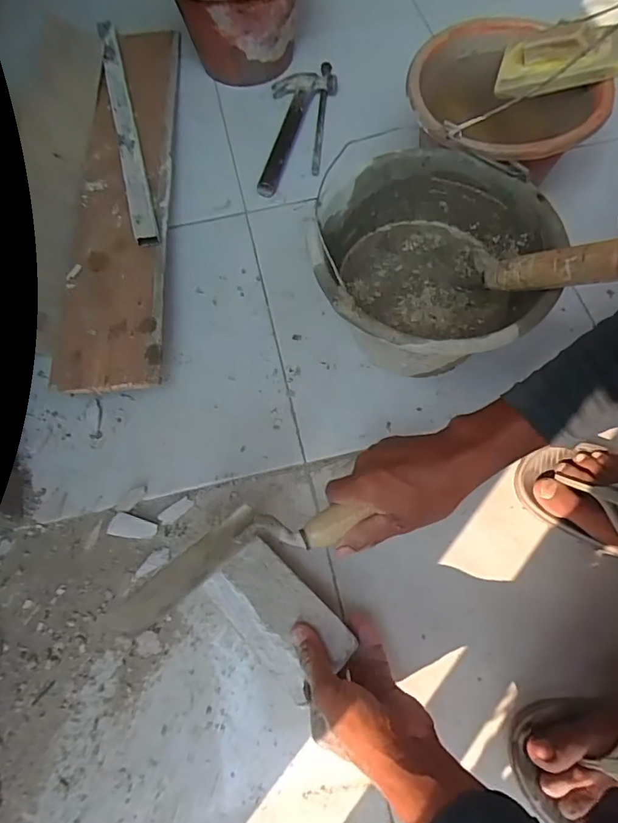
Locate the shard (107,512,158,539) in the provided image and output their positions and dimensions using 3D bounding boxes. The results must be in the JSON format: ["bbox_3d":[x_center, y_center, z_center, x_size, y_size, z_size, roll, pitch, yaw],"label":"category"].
[{"bbox_3d":[-0.196,0.129,0.544,0.053,0.004,0.025,10,67,6],"label":"shard"}]

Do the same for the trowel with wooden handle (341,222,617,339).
[{"bbox_3d":[0.176,-0.139,0.521,0.291,0.105,0.170,20,65,46],"label":"trowel with wooden handle"}]

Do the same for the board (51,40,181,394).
[{"bbox_3d":[-0.269,-0.349,0.726,0.124,0.025,0.733,-6,64,0],"label":"board"}]

